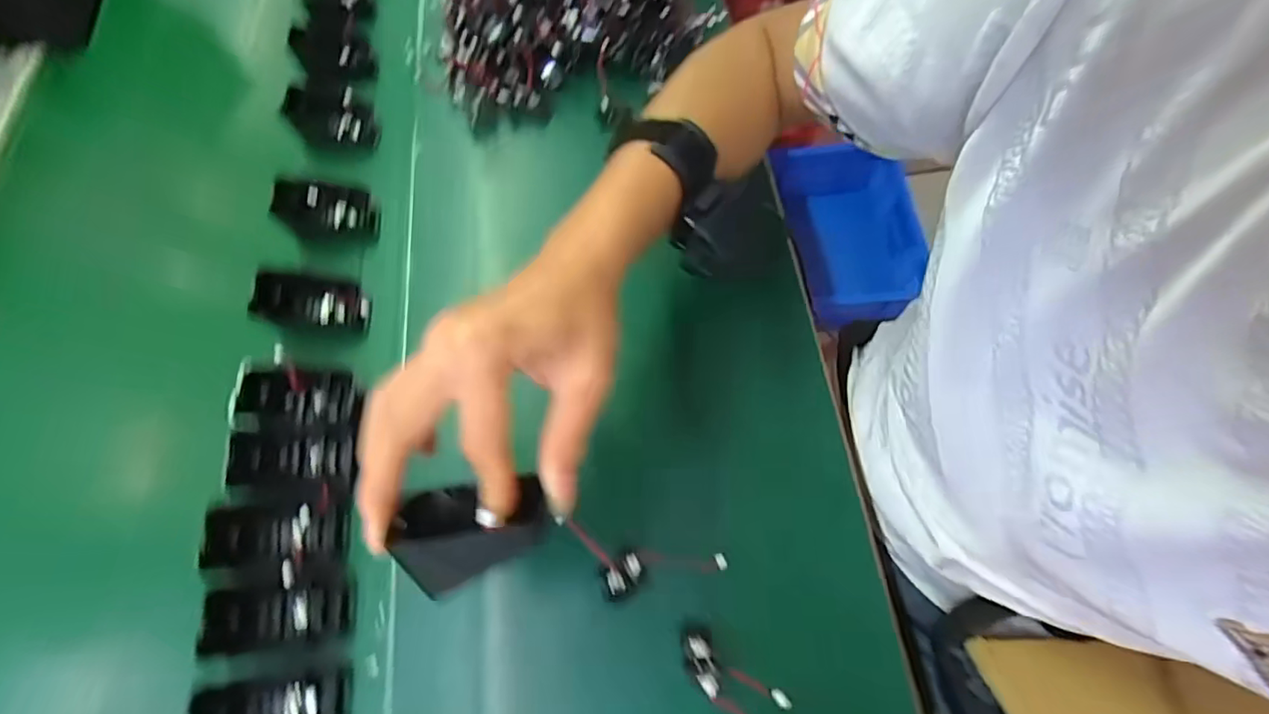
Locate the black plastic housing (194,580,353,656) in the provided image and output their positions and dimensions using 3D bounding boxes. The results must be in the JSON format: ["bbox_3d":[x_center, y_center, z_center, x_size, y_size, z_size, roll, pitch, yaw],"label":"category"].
[{"bbox_3d":[-0.209,0.151,0.326,0.076,0.023,0.038,8,62,-34],"label":"black plastic housing"}]

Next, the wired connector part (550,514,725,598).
[{"bbox_3d":[0.001,0.126,0.328,0.100,0.011,0.037,11,68,6],"label":"wired connector part"}]

